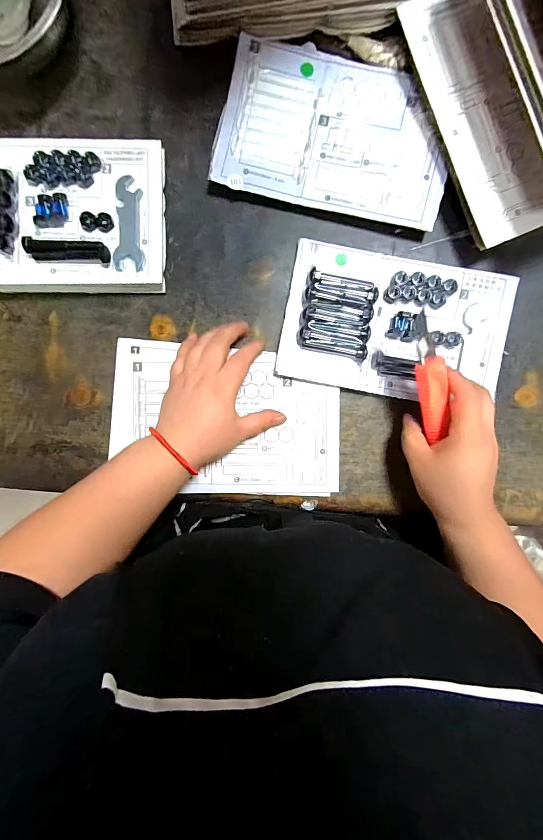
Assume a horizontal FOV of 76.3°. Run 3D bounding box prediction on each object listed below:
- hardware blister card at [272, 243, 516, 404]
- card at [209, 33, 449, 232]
[{"bbox_3d":[0.135,-0.101,0.368,0.236,0.021,0.149,10,94,1],"label":"hardware blister card"},{"bbox_3d":[0.067,-0.298,0.361,0.233,0.015,0.149,13,94,0],"label":"card"}]

